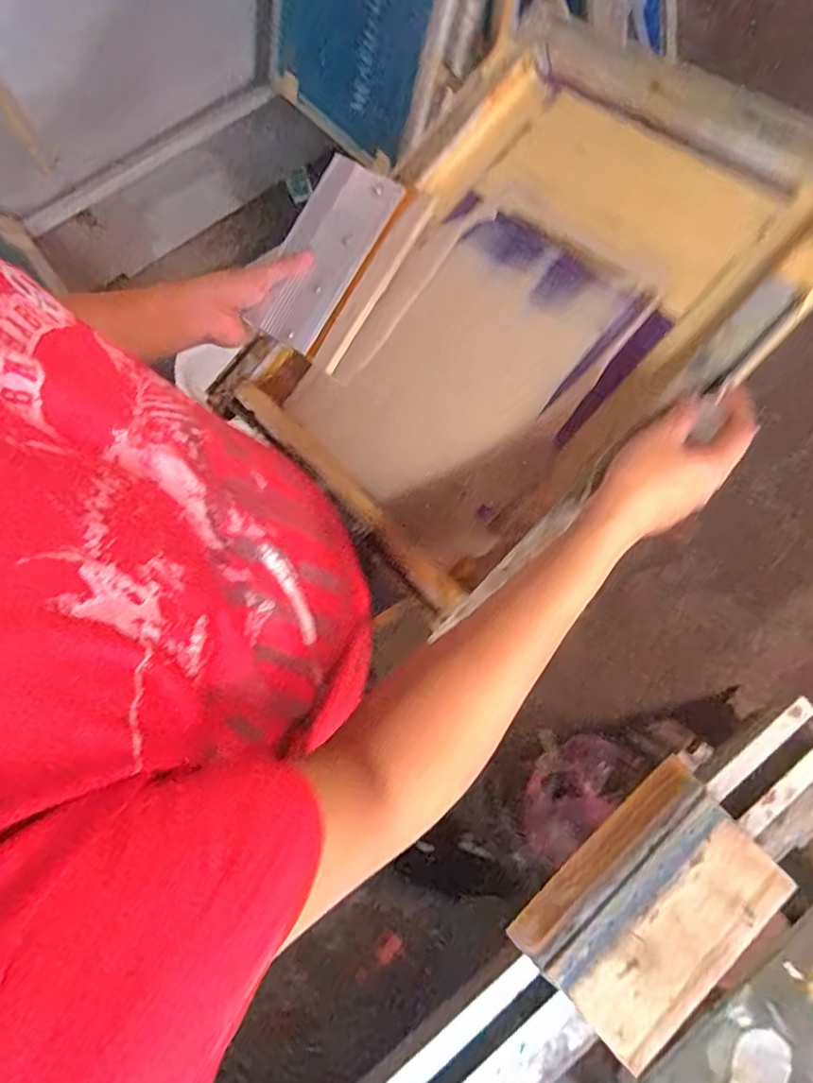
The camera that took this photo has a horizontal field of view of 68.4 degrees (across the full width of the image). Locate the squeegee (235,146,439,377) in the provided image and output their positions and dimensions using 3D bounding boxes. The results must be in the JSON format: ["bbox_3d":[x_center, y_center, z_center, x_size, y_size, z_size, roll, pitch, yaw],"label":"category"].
[{"bbox_3d":[-0.072,-0.277,0.595,0.115,0.014,0.188,33,95,6],"label":"squeegee"}]

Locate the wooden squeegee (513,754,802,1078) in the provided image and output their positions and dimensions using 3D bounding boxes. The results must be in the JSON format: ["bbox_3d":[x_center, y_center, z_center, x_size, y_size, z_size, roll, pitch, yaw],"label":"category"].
[{"bbox_3d":[0.183,0.272,0.445,0.178,0.020,0.117,-42,80,-9],"label":"wooden squeegee"}]

